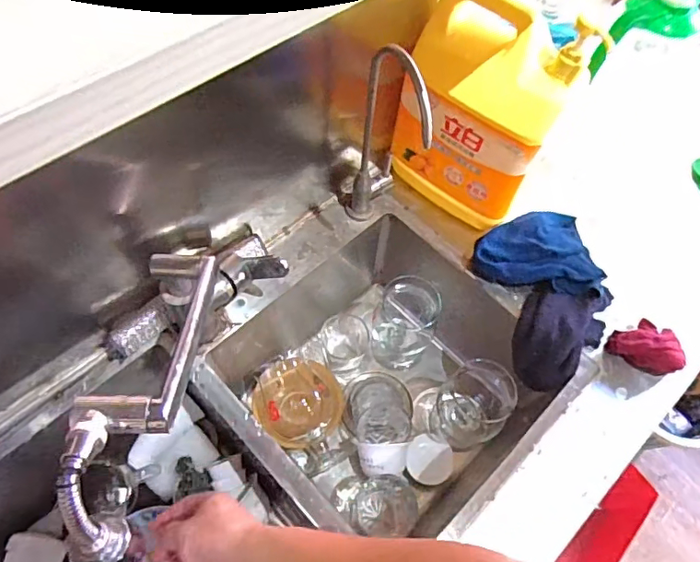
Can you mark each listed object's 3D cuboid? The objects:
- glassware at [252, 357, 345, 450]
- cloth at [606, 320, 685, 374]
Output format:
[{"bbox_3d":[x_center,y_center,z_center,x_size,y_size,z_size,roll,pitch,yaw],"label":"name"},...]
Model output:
[{"bbox_3d":[-0.068,0.170,0.737,0.125,0.074,0.118,2,61,-3],"label":"glassware"},{"bbox_3d":[0.365,0.078,0.637,0.079,0.032,0.056,34,64,15],"label":"cloth"}]

